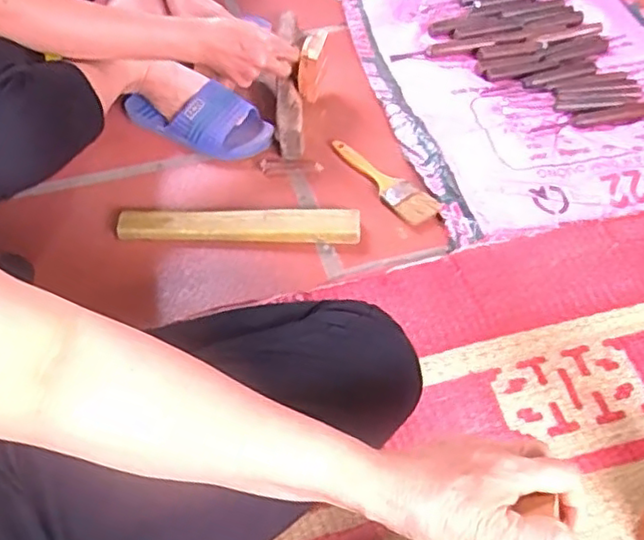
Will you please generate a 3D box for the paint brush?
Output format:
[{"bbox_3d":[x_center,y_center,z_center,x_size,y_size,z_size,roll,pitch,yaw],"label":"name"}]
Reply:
[{"bbox_3d":[0.076,-0.118,0.822,0.042,0.009,0.176,-32,56,-21],"label":"paint brush"}]

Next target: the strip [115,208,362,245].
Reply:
[{"bbox_3d":[-0.099,-0.055,0.770,0.286,0.022,0.046,0,51,3],"label":"strip"}]

